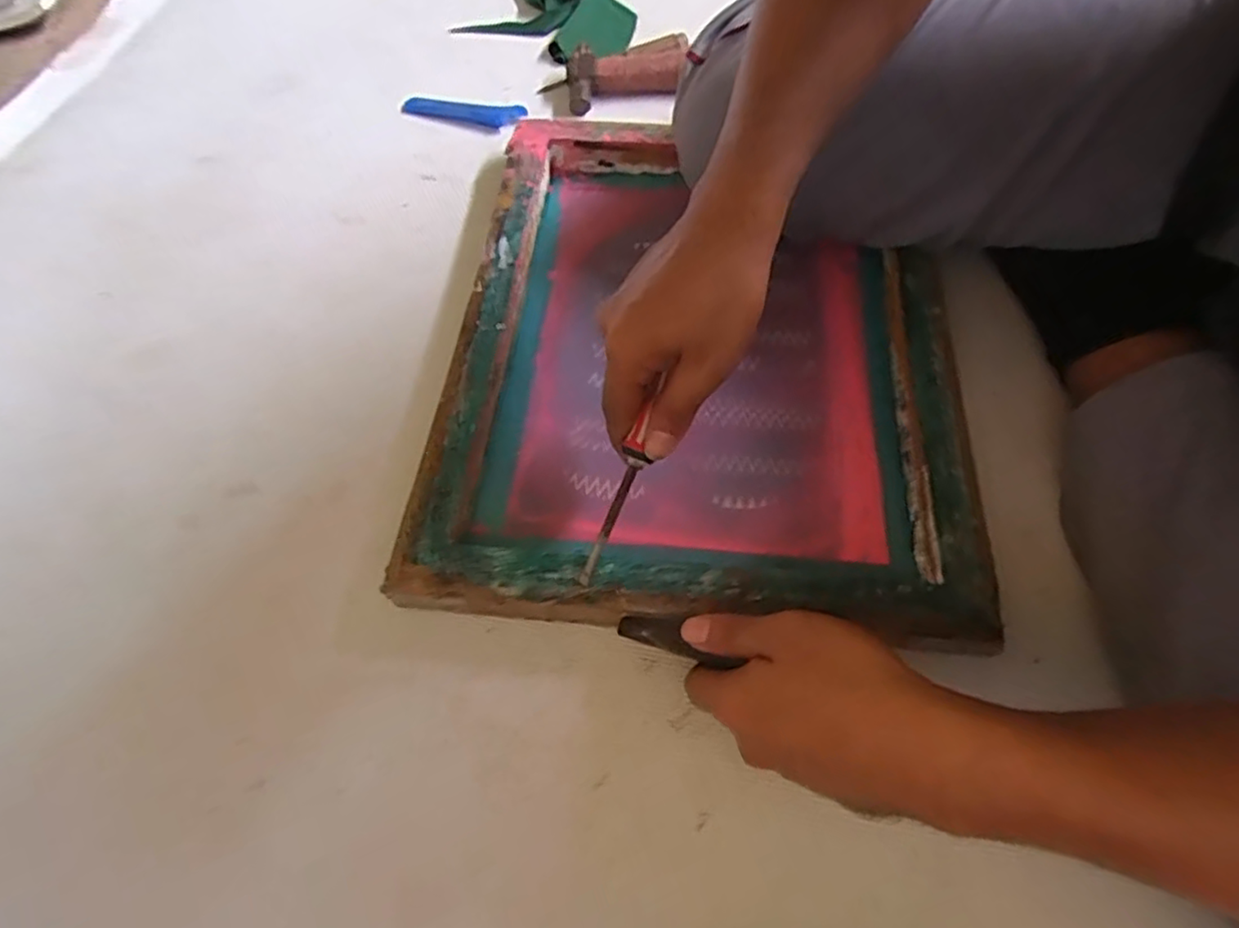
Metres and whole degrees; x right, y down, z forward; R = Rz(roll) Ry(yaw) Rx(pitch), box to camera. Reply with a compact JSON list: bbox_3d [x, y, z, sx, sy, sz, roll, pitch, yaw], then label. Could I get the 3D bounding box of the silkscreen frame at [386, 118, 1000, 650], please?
[{"bbox_3d":[0.053,-0.092,0.492,0.351,0.053,0.428,2,63,5],"label":"silkscreen frame"}]

